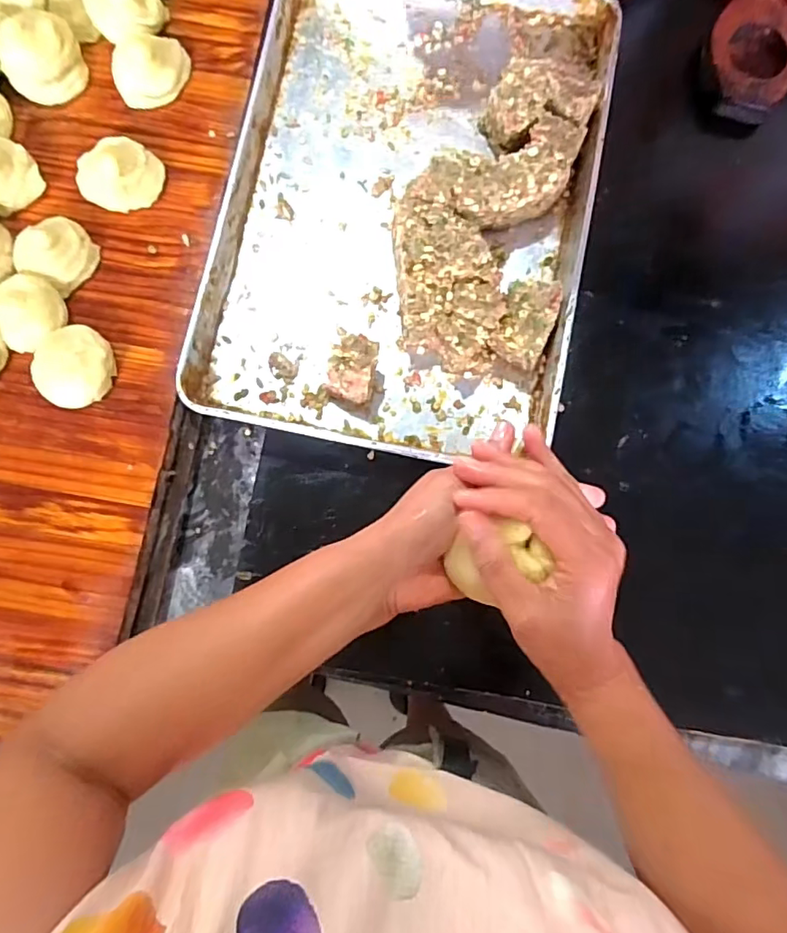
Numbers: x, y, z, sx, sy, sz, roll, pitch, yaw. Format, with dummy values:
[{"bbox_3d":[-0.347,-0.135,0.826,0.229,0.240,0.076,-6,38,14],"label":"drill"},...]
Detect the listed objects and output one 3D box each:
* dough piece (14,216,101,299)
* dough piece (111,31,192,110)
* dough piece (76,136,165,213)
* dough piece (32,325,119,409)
[{"bbox_3d":[-0.366,-0.233,0.587,0.076,0.033,0.078,39,82,1],"label":"dough piece"},{"bbox_3d":[-0.276,-0.451,0.622,0.082,0.028,0.080,1,83,-4],"label":"dough piece"},{"bbox_3d":[-0.304,-0.326,0.604,0.086,0.033,0.082,1,83,-4],"label":"dough piece"},{"bbox_3d":[-0.333,-0.103,0.572,0.071,0.034,0.080,43,82,1],"label":"dough piece"}]

